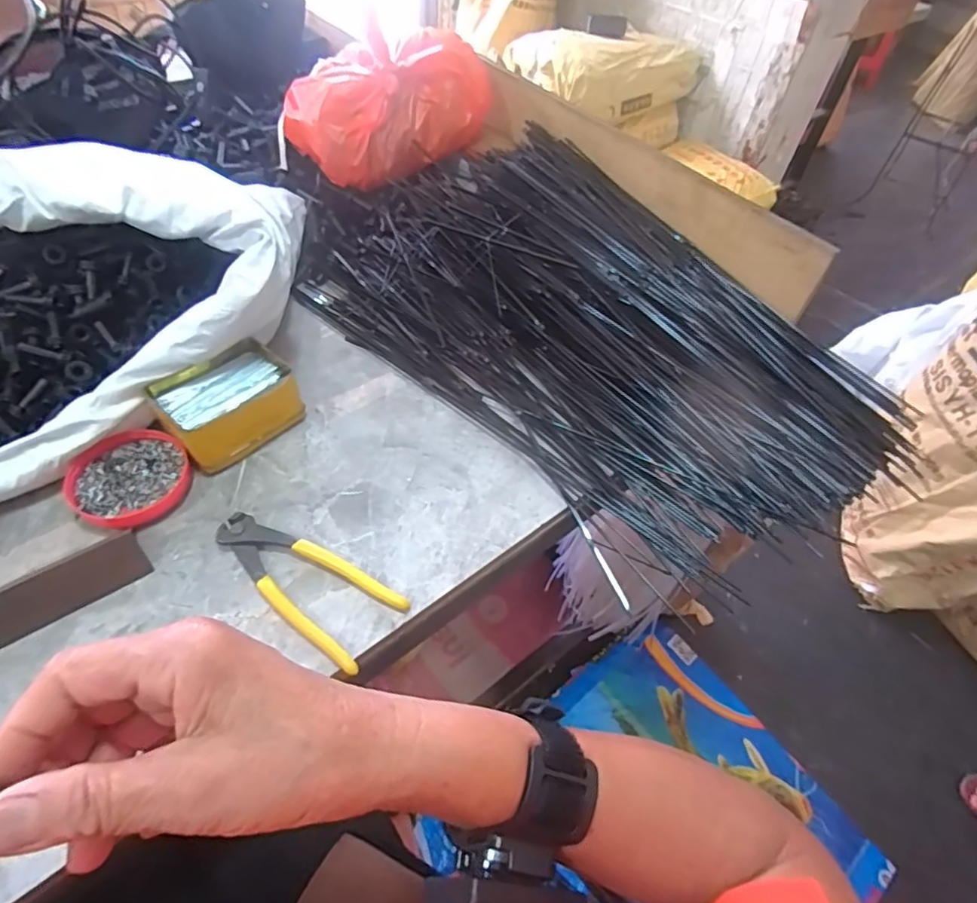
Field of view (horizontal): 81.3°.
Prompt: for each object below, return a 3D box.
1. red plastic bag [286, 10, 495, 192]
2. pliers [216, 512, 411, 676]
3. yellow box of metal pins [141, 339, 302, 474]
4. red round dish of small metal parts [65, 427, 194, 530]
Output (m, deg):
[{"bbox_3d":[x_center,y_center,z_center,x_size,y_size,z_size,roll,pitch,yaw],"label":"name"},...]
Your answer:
[{"bbox_3d":[-0.131,-0.437,0.717,0.150,0.119,0.238,40,58,23],"label":"red plastic bag"},{"bbox_3d":[-0.144,0.097,0.449,0.162,0.015,0.067,33,56,19],"label":"pliers"},{"bbox_3d":[-0.237,-0.044,0.525,0.082,0.051,0.113,37,57,22],"label":"yellow box of metal pins"},{"bbox_3d":[-0.300,0.022,0.480,0.082,0.029,0.088,3,51,-4],"label":"red round dish of small metal parts"}]

